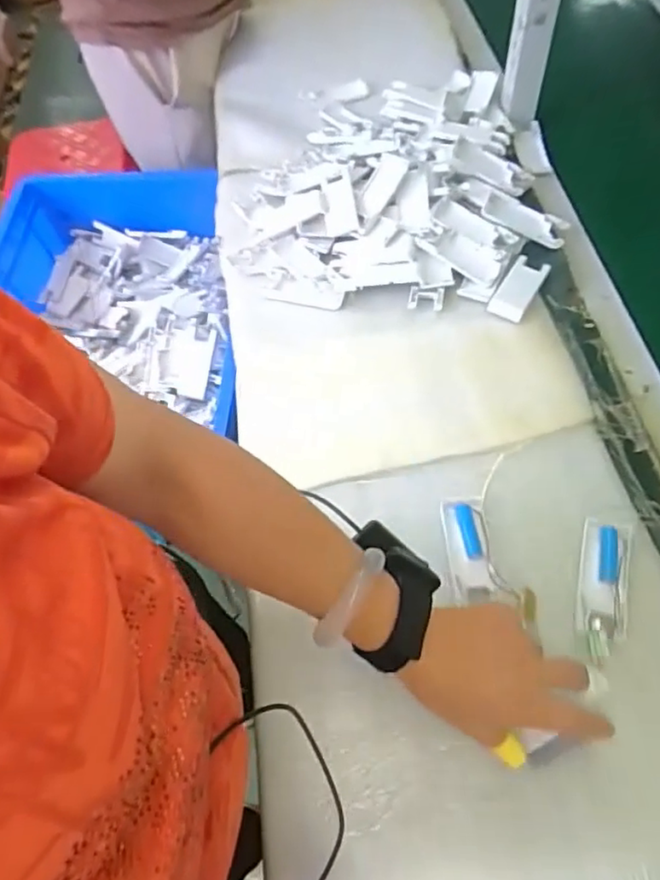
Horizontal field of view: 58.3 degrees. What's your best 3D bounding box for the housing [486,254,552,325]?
[{"bbox_3d":[0.217,-0.174,0.682,0.040,0.013,0.100,26,65,18],"label":"housing"}]

